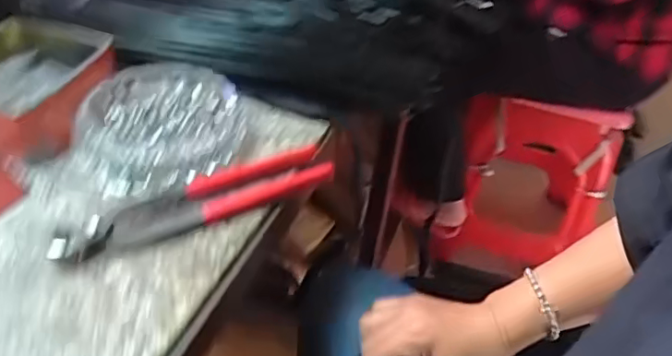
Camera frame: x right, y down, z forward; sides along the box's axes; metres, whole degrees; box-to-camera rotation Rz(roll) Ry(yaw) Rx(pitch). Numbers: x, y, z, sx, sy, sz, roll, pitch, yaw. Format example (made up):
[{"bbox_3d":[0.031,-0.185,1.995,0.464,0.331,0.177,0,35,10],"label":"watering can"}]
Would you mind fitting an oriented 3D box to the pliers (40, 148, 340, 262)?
[{"bbox_3d":[-0.093,0.009,0.390,0.194,0.020,0.046,-17,44,-27],"label":"pliers"}]

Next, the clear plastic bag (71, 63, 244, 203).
[{"bbox_3d":[-0.134,-0.042,0.433,0.117,0.031,0.126,-1,39,-10],"label":"clear plastic bag"}]

